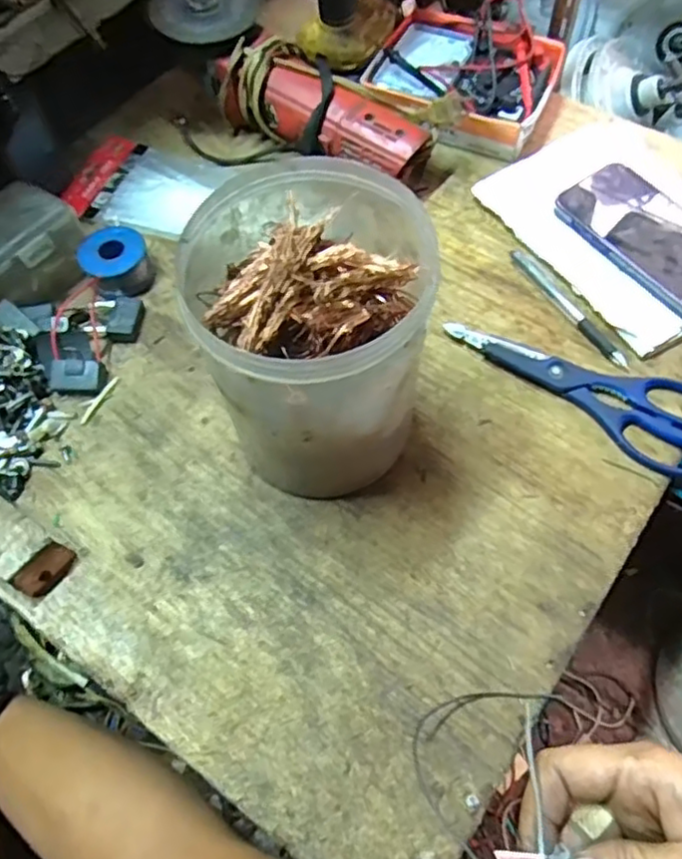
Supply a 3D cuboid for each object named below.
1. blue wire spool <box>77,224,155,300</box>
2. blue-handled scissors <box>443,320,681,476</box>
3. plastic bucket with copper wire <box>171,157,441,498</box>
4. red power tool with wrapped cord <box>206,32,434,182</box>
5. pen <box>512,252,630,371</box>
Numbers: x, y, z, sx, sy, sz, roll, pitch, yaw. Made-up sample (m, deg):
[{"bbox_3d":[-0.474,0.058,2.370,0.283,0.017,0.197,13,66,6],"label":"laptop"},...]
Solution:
[{"bbox_3d":[-0.184,-0.140,0.553,0.052,0.029,0.064,-18,63,-7],"label":"blue wire spool"},{"bbox_3d":[0.181,-0.042,0.497,0.203,0.016,0.069,36,69,19],"label":"blue-handled scissors"},{"bbox_3d":[-0.014,-0.050,0.420,0.124,0.172,0.131,-1,63,2],"label":"plastic bucket with copper wire"},{"bbox_3d":[-0.015,-0.283,0.597,0.202,0.073,0.076,32,68,17],"label":"red power tool with wrapped cord"},{"bbox_3d":[0.178,-0.098,0.529,0.012,0.008,0.134,-29,65,-12],"label":"pen"}]

